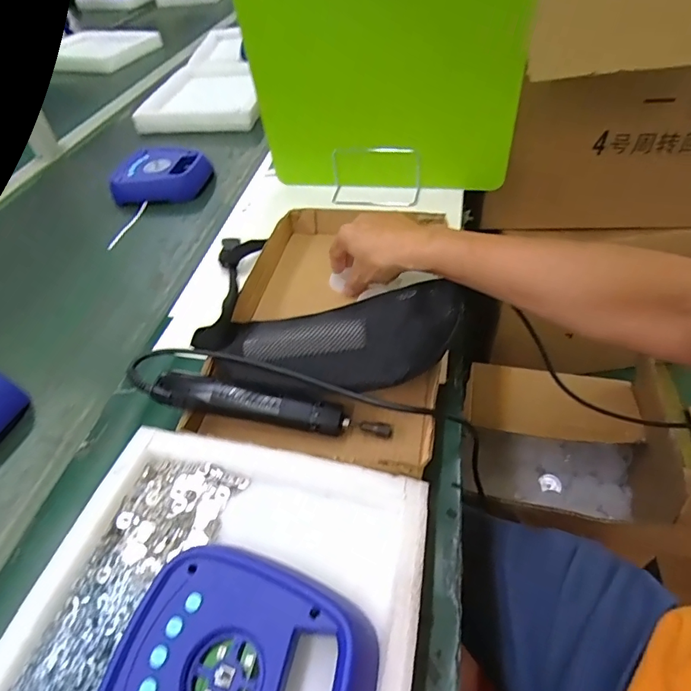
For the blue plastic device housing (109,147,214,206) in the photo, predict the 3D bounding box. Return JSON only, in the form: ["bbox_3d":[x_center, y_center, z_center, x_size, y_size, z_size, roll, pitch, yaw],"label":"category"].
[{"bbox_3d":[-0.354,-0.334,0.880,0.170,0.056,0.142,-1,47,5],"label":"blue plastic device housing"}]

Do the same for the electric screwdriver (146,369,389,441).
[{"bbox_3d":[-0.078,0.064,0.471,0.242,0.048,0.037,6,48,11],"label":"electric screwdriver"}]

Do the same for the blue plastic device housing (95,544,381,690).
[{"bbox_3d":[-0.071,0.227,0.307,0.175,0.035,0.147,6,48,11],"label":"blue plastic device housing"}]

